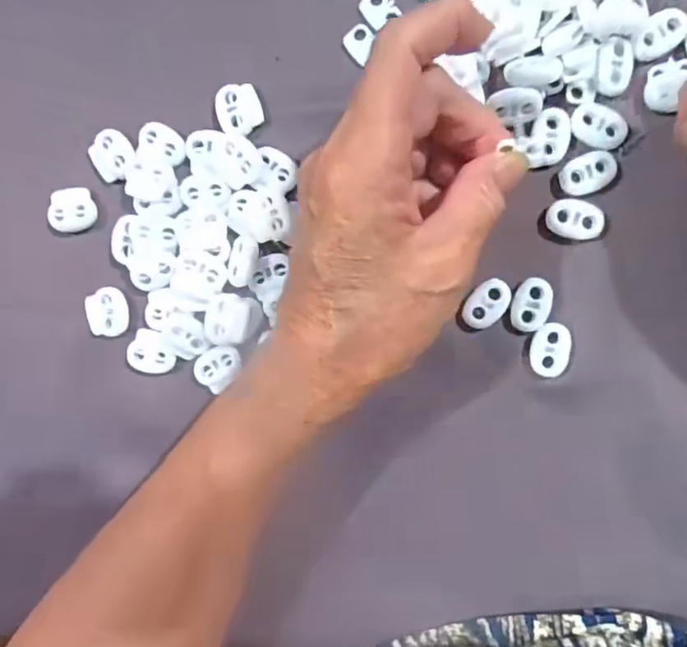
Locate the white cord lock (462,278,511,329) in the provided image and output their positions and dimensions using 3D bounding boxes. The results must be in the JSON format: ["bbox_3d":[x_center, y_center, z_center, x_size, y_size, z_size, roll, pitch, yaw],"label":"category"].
[{"bbox_3d":[0.059,-0.009,0.240,0.015,0.005,0.023,40,96,3],"label":"white cord lock"}]

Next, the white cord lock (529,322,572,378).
[{"bbox_3d":[0.086,0.011,0.240,0.015,0.005,0.022,10,94,5],"label":"white cord lock"}]

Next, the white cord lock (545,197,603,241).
[{"bbox_3d":[0.095,-0.043,0.236,0.023,0.004,0.016,12,94,5],"label":"white cord lock"}]

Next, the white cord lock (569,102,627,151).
[{"bbox_3d":[0.103,-0.079,0.231,0.023,0.004,0.016,30,95,4],"label":"white cord lock"}]

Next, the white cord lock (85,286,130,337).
[{"bbox_3d":[-0.107,-0.005,0.261,0.017,0.007,0.022,-5,92,6],"label":"white cord lock"}]

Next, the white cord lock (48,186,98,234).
[{"bbox_3d":[-0.122,-0.051,0.261,0.020,0.006,0.020,-2,93,6],"label":"white cord lock"}]

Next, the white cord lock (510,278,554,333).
[{"bbox_3d":[0.078,-0.007,0.239,0.016,0.004,0.022,20,94,4],"label":"white cord lock"}]

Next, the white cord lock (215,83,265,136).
[{"bbox_3d":[-0.045,-0.092,0.248,0.019,0.005,0.022,-6,92,6],"label":"white cord lock"}]

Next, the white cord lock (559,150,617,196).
[{"bbox_3d":[0.099,-0.061,0.232,0.022,0.004,0.015,-23,90,6],"label":"white cord lock"}]

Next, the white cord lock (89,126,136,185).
[{"bbox_3d":[-0.102,-0.073,0.255,0.019,0.008,0.023,-37,89,6],"label":"white cord lock"}]

